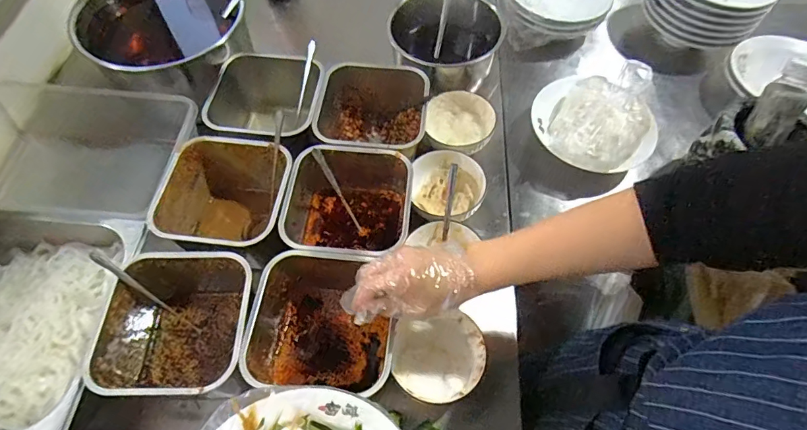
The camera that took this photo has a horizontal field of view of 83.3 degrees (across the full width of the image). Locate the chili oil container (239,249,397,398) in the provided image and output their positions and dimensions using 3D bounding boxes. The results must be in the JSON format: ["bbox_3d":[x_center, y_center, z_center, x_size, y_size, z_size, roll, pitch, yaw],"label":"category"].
[{"bbox_3d":[-0.101,0.133,0.549,0.176,0.104,0.142,2,60,1],"label":"chili oil container"}]

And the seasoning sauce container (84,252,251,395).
[{"bbox_3d":[-0.252,0.135,0.534,0.154,0.102,0.153,0,60,0],"label":"seasoning sauce container"}]

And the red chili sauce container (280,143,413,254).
[{"bbox_3d":[-0.078,-0.001,0.619,0.163,0.097,0.159,5,60,3],"label":"red chili sauce container"}]

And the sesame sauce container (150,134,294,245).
[{"bbox_3d":[-0.235,-0.010,0.631,0.161,0.123,0.156,3,60,2],"label":"sesame sauce container"}]

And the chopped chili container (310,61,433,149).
[{"bbox_3d":[-0.049,-0.136,0.709,0.168,0.112,0.162,5,60,2],"label":"chopped chili container"}]

